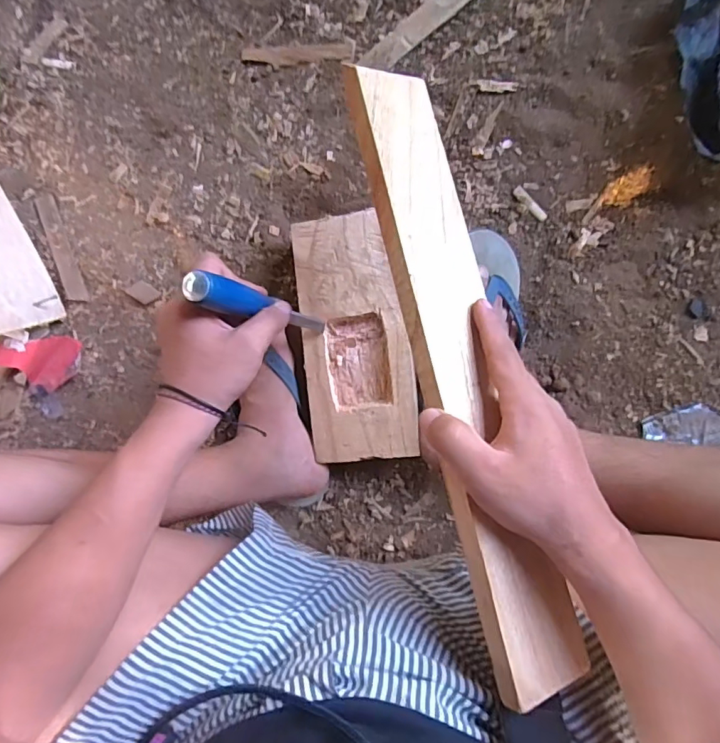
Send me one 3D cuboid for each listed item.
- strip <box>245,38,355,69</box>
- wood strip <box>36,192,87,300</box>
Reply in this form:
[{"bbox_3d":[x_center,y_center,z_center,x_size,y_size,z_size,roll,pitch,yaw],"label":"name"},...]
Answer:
[{"bbox_3d":[-0.072,-0.370,0.582,0.131,0.004,0.024,-2,95,6],"label":"strip"},{"bbox_3d":[-0.363,-0.150,0.606,0.025,0.009,0.134,-19,93,7],"label":"wood strip"}]

